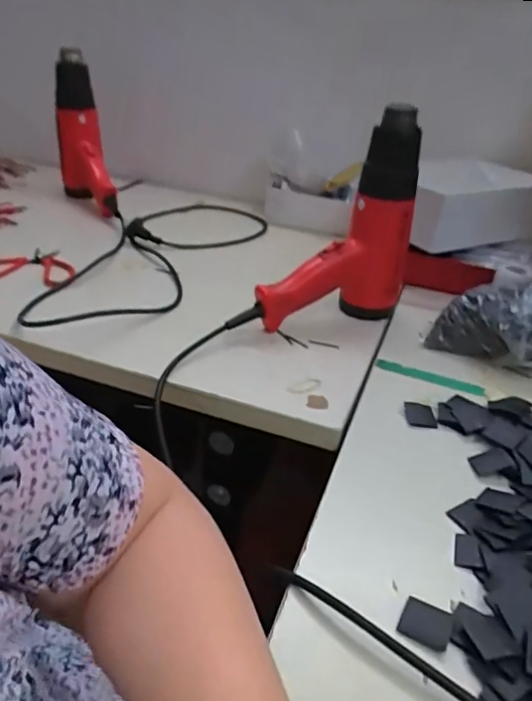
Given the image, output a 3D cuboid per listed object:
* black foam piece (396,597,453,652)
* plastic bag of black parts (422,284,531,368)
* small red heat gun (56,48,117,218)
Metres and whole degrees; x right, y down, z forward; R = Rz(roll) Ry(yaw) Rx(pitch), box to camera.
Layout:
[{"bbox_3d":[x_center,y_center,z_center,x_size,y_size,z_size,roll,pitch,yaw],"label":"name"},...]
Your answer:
[{"bbox_3d":[0.101,0.172,0.355,0.030,0.004,0.029,18,34,21],"label":"black foam piece"},{"bbox_3d":[0.266,-0.029,0.624,0.156,0.081,0.077,12,33,11],"label":"plastic bag of black parts"},{"bbox_3d":[-0.307,-0.358,0.945,0.064,0.238,0.207,-9,34,-22],"label":"small red heat gun"}]

